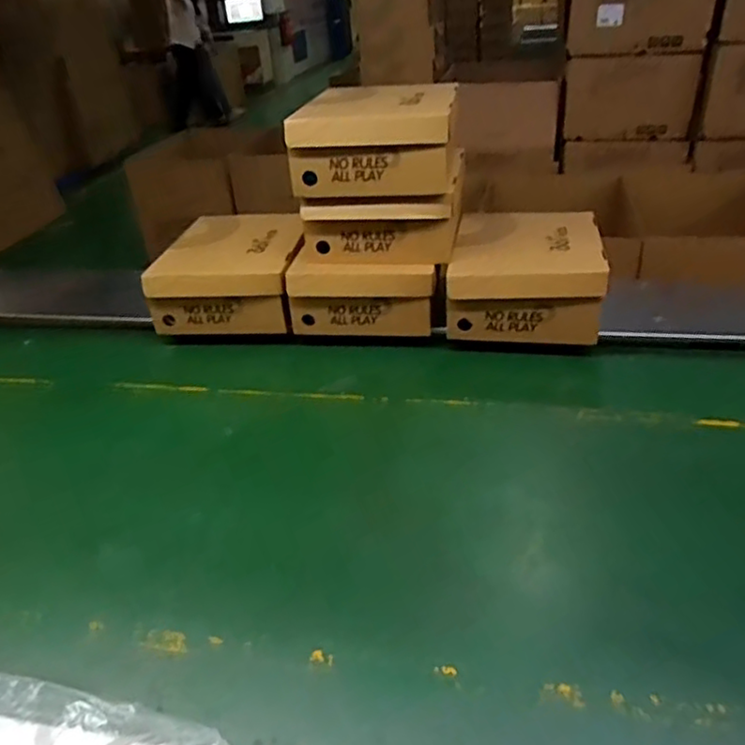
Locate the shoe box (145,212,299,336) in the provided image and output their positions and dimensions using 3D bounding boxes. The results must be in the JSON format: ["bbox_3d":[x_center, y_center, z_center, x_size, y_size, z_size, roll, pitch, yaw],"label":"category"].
[{"bbox_3d":[-0.260,-0.201,1.281,0.259,0.125,0.326,0,30,6],"label":"shoe box"}]

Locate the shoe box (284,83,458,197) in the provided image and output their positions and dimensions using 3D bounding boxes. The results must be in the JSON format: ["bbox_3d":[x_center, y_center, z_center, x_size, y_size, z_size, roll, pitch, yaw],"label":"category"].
[{"bbox_3d":[0.014,-0.399,1.106,0.254,0.127,0.279,1,30,8],"label":"shoe box"}]

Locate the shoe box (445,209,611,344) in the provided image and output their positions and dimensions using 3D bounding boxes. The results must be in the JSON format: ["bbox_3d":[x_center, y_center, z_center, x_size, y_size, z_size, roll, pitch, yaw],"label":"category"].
[{"bbox_3d":[0.271,-0.181,1.168,0.242,0.127,0.300,3,30,11],"label":"shoe box"}]

